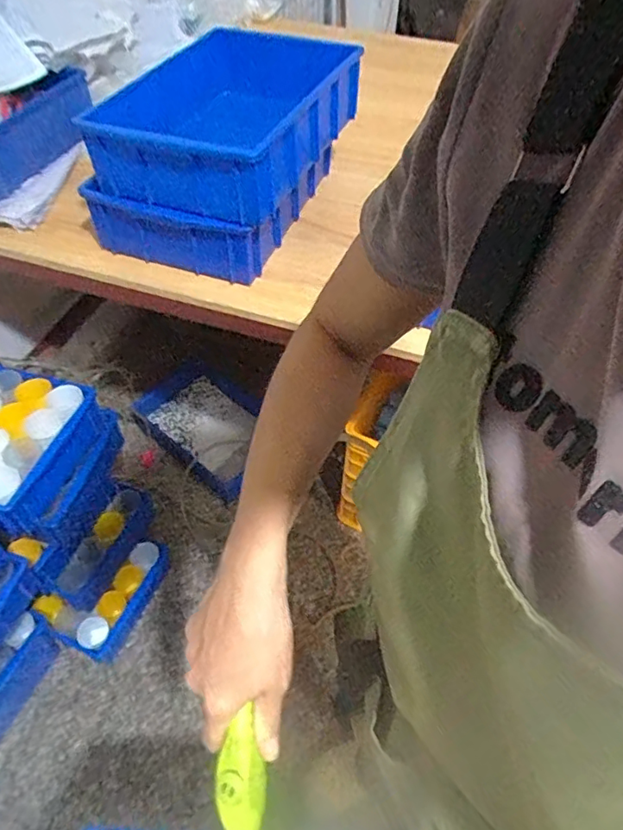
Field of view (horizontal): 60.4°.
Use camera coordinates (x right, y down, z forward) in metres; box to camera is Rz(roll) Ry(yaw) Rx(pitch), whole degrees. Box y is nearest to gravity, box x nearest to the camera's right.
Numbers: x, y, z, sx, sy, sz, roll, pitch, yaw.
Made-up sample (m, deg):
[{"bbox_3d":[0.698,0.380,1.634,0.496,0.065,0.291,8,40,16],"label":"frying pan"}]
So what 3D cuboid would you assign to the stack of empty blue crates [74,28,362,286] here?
[{"bbox_3d":[-0.118,-0.422,0.851,0.273,0.203,0.428,22,55,15],"label":"stack of empty blue crates"}]

